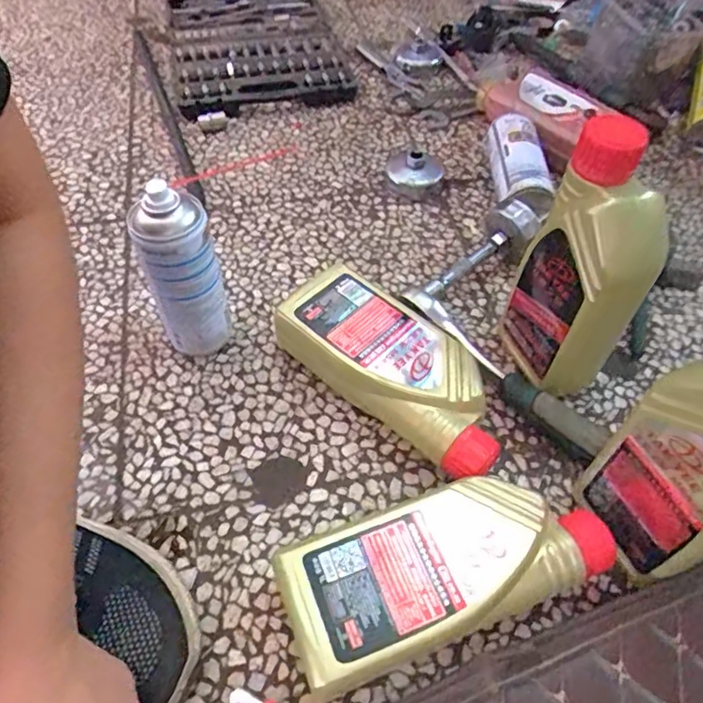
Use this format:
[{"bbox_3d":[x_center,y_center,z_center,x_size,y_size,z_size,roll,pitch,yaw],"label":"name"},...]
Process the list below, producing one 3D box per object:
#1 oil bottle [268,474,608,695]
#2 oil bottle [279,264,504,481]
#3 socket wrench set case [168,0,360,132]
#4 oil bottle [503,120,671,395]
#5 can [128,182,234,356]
[{"bbox_3d":[0.071,0.160,0.430,0.243,0.064,0.094,-18,54,-14],"label":"oil bottle"},{"bbox_3d":[0.043,0.017,0.542,0.104,0.065,0.242,-36,60,-25],"label":"oil bottle"},{"bbox_3d":[-0.163,-0.495,0.939,0.270,0.048,0.395,-15,54,-12],"label":"socket wrench set case"},{"bbox_3d":[0.199,-0.062,0.496,0.061,0.247,0.111,-19,55,-15],"label":"oil bottle"},{"bbox_3d":[-0.149,-0.060,0.524,0.065,0.179,0.057,-14,53,-11],"label":"can"}]

